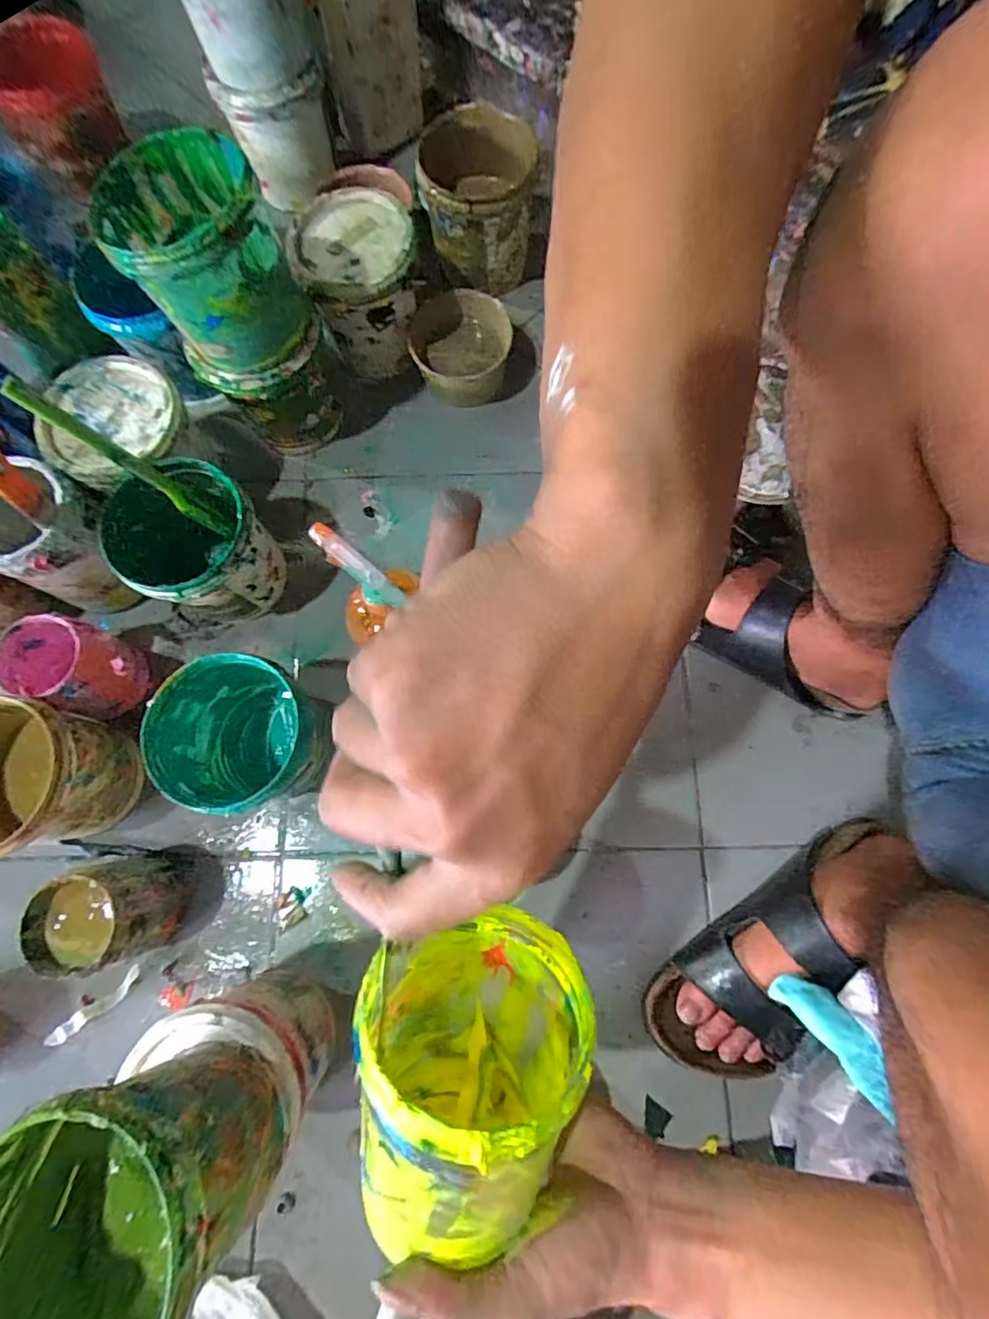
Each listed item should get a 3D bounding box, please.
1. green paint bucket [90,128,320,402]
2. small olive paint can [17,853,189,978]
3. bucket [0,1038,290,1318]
[{"bbox_3d":[-0.242,-0.318,0.464,0.125,0.127,0.134,0,77,2],"label":"green paint bucket"},{"bbox_3d":[-0.327,0.216,0.482,0.082,0.096,0.077,0,77,2],"label":"small olive paint can"},{"bbox_3d":[-0.200,0.293,0.309,0.120,0.120,0.118,0,77,2],"label":"bucket"}]

